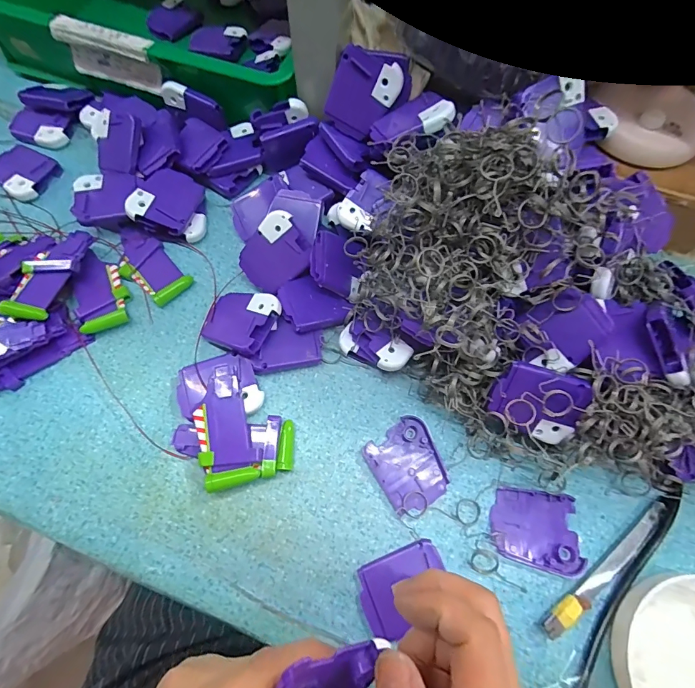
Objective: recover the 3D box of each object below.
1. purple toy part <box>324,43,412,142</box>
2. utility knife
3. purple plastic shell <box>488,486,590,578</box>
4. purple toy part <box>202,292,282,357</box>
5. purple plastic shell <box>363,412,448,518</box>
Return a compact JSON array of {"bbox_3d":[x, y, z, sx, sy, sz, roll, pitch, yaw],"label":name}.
[{"bbox_3d":[0.017,-0.209,0.340,0.059,0.066,0.016,25,42,-3],"label":"purple toy part"},{"bbox_3d":[0.179,0.152,0.278,0.124,0.012,0.014,-37,74,-13],"label":"utility knife"},{"bbox_3d":[0.135,0.133,0.291,0.060,0.007,0.051,6,70,2],"label":"purple plastic shell"},{"bbox_3d":[-0.088,-0.019,0.337,0.060,0.016,0.051,18,78,27],"label":"purple toy part"},{"bbox_3d":[0.046,0.092,0.308,0.051,0.004,0.061,-27,72,-10],"label":"purple plastic shell"}]

